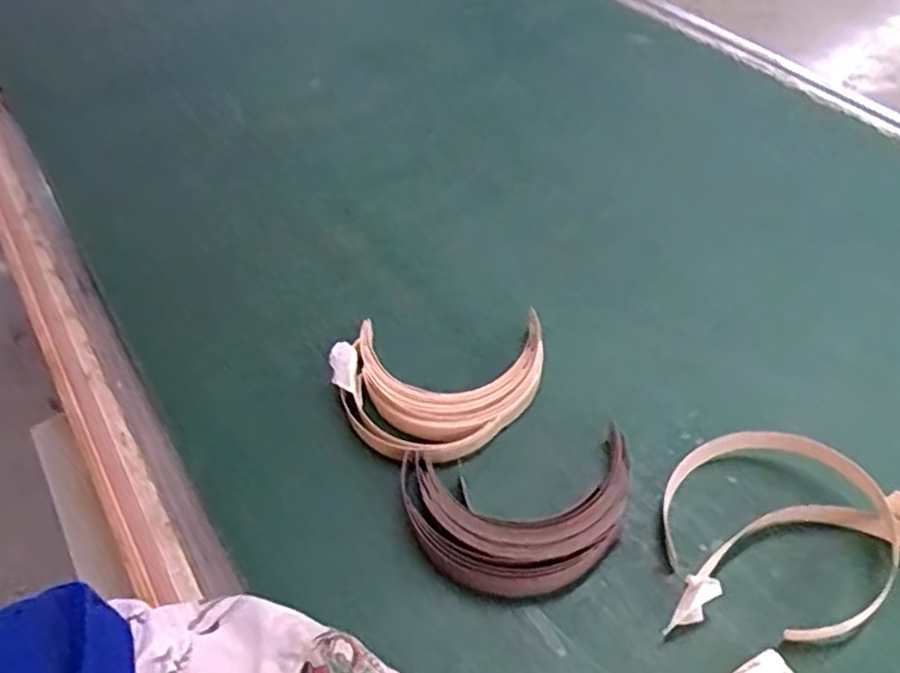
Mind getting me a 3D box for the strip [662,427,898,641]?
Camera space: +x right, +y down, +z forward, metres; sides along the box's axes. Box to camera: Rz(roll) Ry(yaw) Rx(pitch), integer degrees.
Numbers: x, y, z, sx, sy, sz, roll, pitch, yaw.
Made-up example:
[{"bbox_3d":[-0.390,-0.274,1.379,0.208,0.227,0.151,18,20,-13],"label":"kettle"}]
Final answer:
[{"bbox_3d":[0.231,0.123,0.492,0.144,0.030,0.145,30,59,26],"label":"strip"}]

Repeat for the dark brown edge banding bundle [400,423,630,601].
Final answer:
[{"bbox_3d":[0.048,0.124,0.496,0.161,0.038,0.111,-5,51,1],"label":"dark brown edge banding bundle"}]

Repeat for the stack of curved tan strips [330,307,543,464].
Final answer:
[{"bbox_3d":[-0.011,0.046,0.585,0.172,0.043,0.133,1,51,6],"label":"stack of curved tan strips"}]

